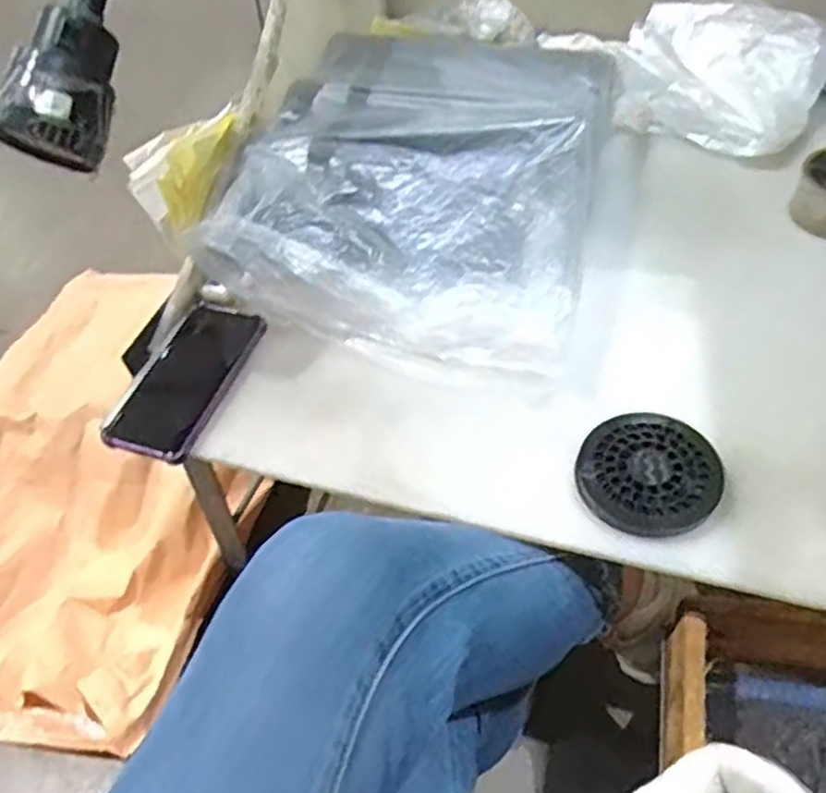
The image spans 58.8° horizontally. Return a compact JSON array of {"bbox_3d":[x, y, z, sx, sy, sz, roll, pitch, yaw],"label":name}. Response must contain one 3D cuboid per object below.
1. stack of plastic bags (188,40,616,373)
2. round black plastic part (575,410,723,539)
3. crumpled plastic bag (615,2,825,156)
[{"bbox_3d":[0.019,-0.203,0.701,0.320,0.107,0.363,11,53,15],"label":"stack of plastic bags"},{"bbox_3d":[0.171,0.054,0.527,0.098,0.014,0.095,-3,51,4],"label":"round black plastic part"},{"bbox_3d":[0.331,-0.355,0.819,0.222,0.089,0.156,25,58,24],"label":"crumpled plastic bag"}]

